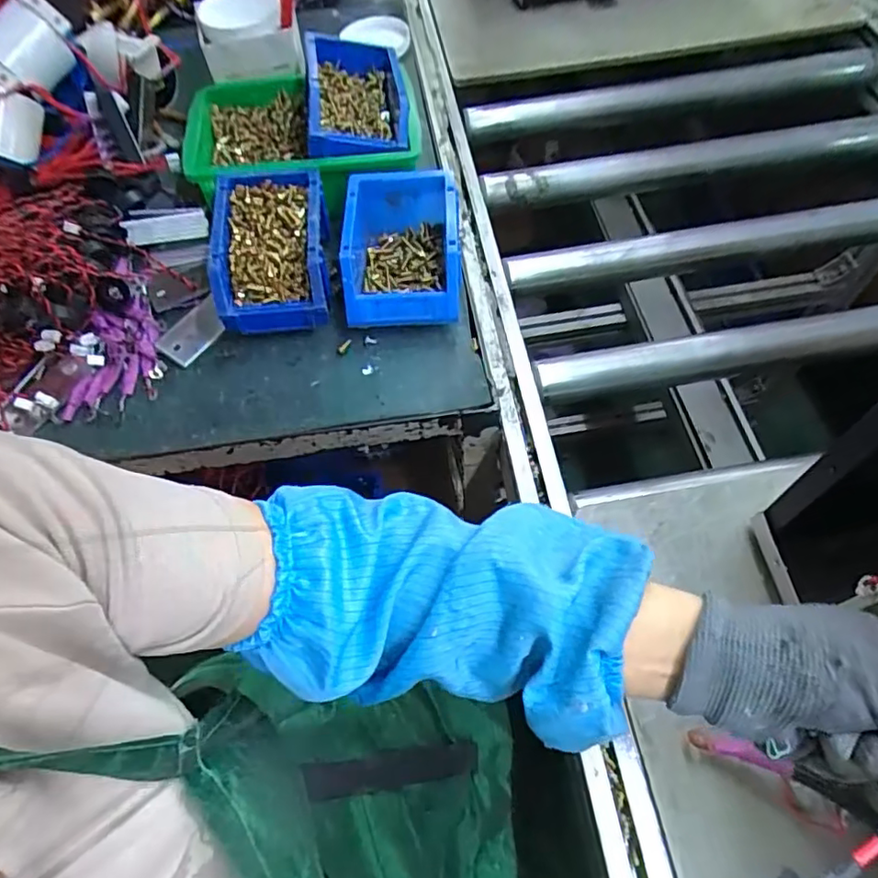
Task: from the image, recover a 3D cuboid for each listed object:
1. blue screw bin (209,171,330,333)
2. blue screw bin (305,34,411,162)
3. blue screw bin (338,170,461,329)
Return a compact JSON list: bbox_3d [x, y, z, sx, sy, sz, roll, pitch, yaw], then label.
[{"bbox_3d":[-0.163,-0.184,0.583,0.100,0.088,0.162,-7,60,0],"label":"blue screw bin"},{"bbox_3d":[-0.090,-0.381,0.634,0.101,0.081,0.181,-3,60,2],"label":"blue screw bin"},{"bbox_3d":[-0.036,-0.187,0.584,0.113,0.082,0.159,-2,60,3],"label":"blue screw bin"}]

